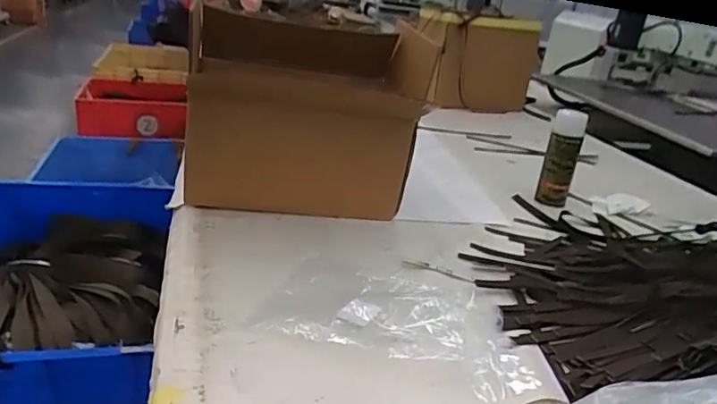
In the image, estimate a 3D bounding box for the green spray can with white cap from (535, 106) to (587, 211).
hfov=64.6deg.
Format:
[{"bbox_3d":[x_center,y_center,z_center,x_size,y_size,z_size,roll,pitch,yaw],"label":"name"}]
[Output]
[{"bbox_3d":[0.396,-0.082,1.112,0.062,0.186,0.048,15,23,19],"label":"green spray can with white cap"}]

